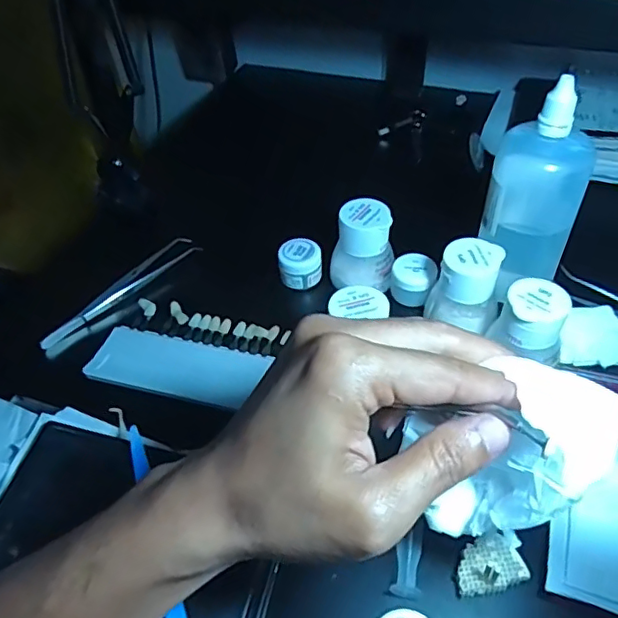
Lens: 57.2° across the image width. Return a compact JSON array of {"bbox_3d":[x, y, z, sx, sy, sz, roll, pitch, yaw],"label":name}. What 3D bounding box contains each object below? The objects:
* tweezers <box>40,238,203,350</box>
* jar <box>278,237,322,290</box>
[{"bbox_3d":[-0.145,-0.016,0.443,0.018,0.006,0.141,29,56,27],"label":"tweezers"},{"bbox_3d":[-0.006,-0.035,0.437,0.031,0.028,0.027,-1,47,3],"label":"jar"}]

